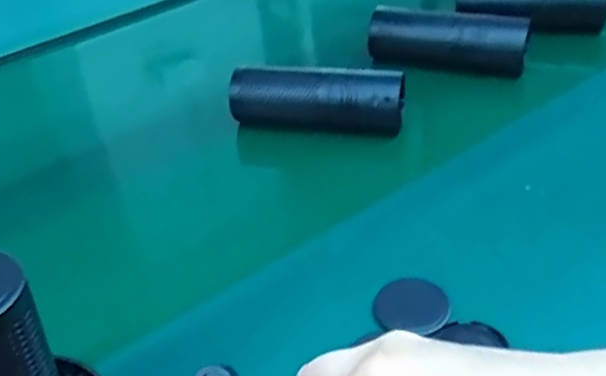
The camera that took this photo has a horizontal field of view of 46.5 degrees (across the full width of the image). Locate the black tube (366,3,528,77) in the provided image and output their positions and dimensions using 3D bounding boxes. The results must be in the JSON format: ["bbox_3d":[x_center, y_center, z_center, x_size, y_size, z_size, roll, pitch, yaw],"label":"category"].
[{"bbox_3d":[0.150,-0.154,0.738,0.156,0.053,0.063,17,45,24],"label":"black tube"}]

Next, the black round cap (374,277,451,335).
[{"bbox_3d":[0.074,0.080,0.482,0.049,0.009,0.047,-3,40,2],"label":"black round cap"}]

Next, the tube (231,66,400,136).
[{"bbox_3d":[0.011,-0.083,0.665,0.162,0.051,0.038,6,41,13],"label":"tube"}]

